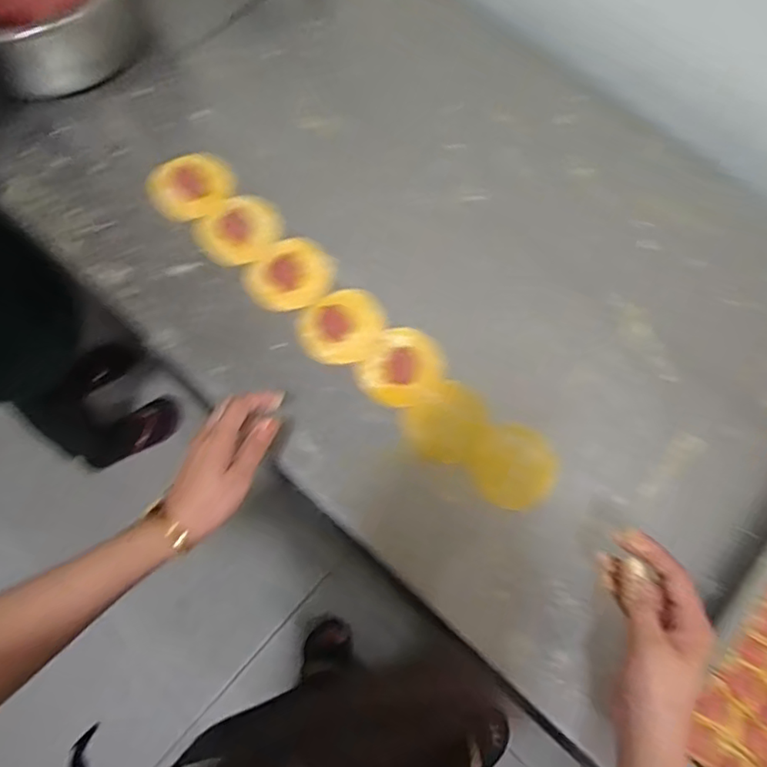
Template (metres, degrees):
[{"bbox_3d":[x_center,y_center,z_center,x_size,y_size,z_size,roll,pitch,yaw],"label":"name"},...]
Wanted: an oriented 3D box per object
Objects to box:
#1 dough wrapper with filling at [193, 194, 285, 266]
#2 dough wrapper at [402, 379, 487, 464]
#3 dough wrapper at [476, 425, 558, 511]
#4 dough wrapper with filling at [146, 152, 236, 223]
[{"bbox_3d":[-0.156,-0.168,0.656,0.094,0.008,0.074,-27,74,-11],"label":"dough wrapper with filling"},{"bbox_3d":[0.067,0.043,0.615,0.080,0.004,0.074,-39,81,-5],"label":"dough wrapper"},{"bbox_3d":[0.132,0.084,0.598,0.075,0.004,0.080,-2,75,9],"label":"dough wrapper"},{"bbox_3d":[-0.219,-0.226,0.686,0.093,0.018,0.078,-38,76,-14],"label":"dough wrapper with filling"}]

